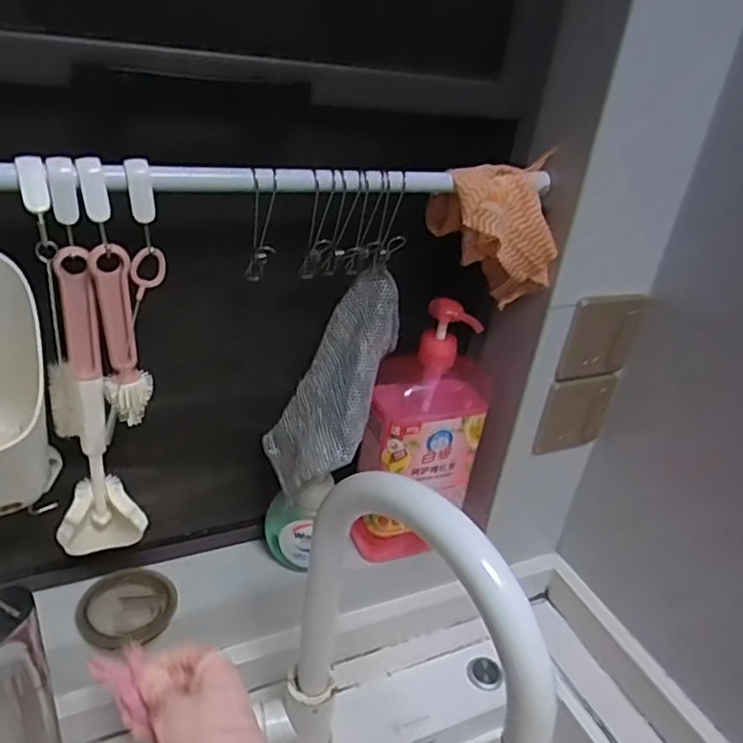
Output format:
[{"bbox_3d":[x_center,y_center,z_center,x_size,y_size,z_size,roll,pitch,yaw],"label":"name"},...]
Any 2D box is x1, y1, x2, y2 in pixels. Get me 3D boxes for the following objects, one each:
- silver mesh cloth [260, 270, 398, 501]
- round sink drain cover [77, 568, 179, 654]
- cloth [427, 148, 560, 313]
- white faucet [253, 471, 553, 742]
[{"bbox_3d":[-0.027,0.015,0.574,0.056,0.222,0.081,14,18,-42],"label":"silver mesh cloth"},{"bbox_3d":[-0.217,0.212,0.560,0.081,0.024,0.069,-7,32,-26],"label":"round sink drain cover"},{"bbox_3d":[0.105,-0.119,0.549,0.103,0.119,0.052,0,29,-14],"label":"cloth"},{"bbox_3d":[0.010,0.242,0.437,0.063,0.363,0.250,-11,34,-31],"label":"white faucet"}]

